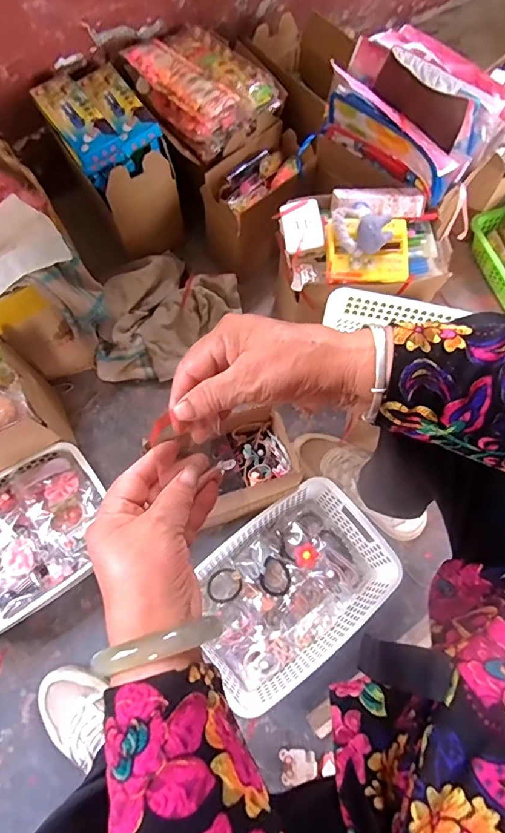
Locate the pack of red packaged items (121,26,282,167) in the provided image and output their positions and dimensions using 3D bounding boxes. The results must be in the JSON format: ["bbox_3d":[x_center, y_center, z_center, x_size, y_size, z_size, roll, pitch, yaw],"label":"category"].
[{"bbox_3d":[-0.089,-0.586,0.830,0.189,0.069,0.250,-39,73,-14],"label":"pack of red packaged items"}]

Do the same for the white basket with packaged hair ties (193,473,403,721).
[{"bbox_3d":[0.050,0.248,0.692,0.286,0.088,0.205,-37,73,-14],"label":"white basket with packaged hair ties"}]

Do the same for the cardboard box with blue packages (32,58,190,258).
[{"bbox_3d":[-0.240,-0.441,0.851,0.145,0.226,0.217,-33,72,-13],"label":"cardboard box with blue packages"}]

